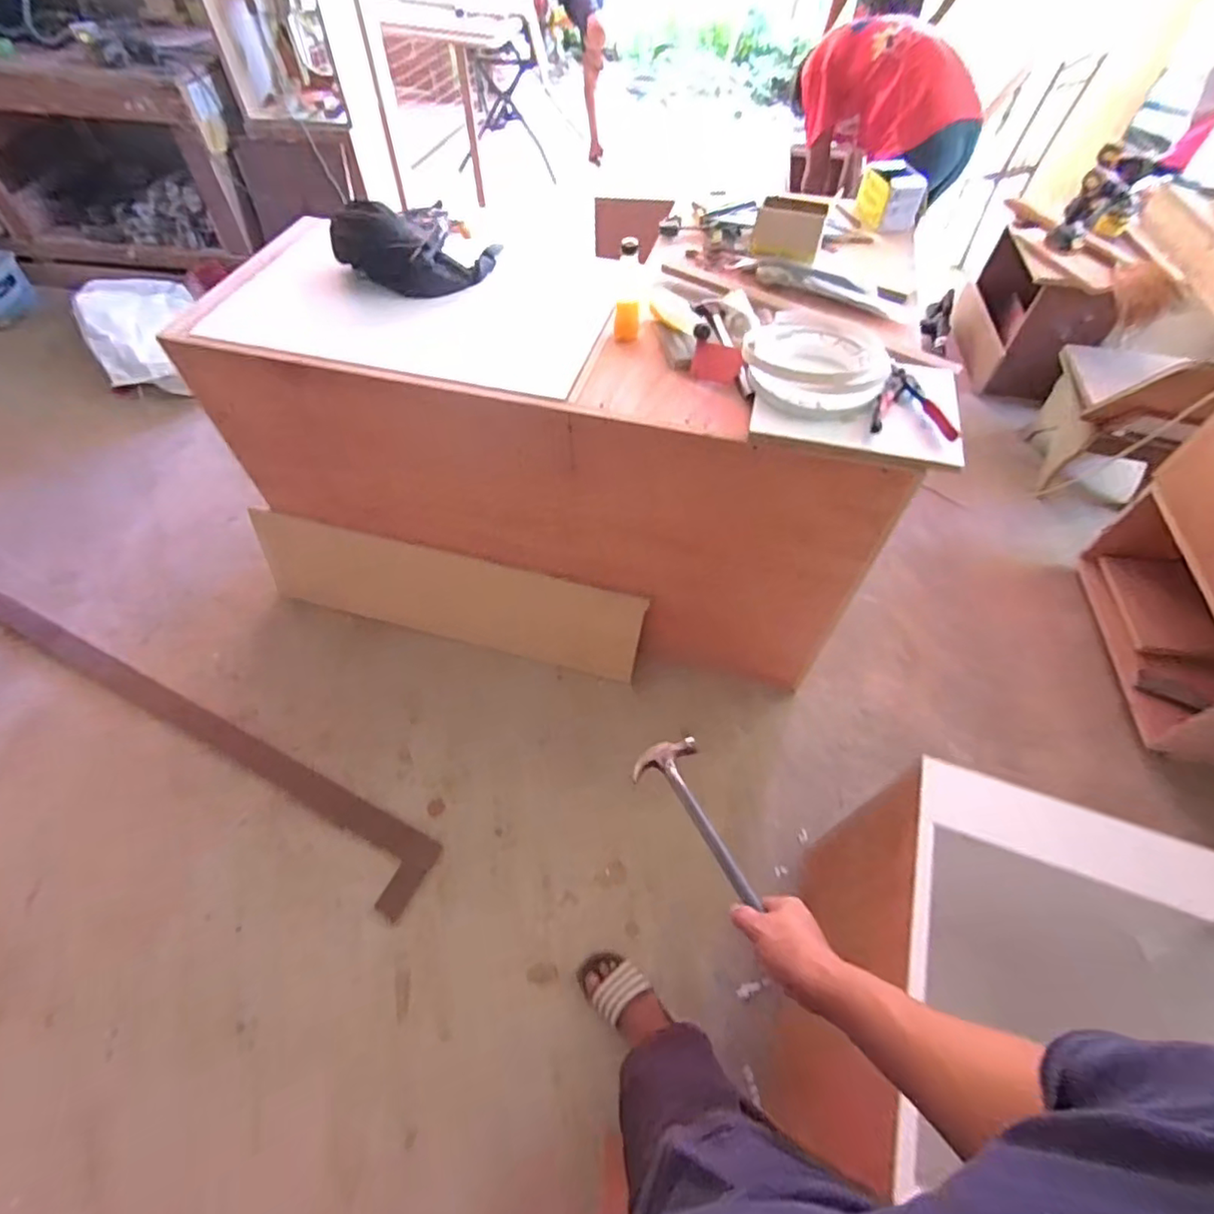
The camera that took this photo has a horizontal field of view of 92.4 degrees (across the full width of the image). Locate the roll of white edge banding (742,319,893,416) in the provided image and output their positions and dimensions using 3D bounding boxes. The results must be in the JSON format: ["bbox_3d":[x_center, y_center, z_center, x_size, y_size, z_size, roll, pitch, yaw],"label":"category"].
[{"bbox_3d":[0.374,-0.438,1.046,0.241,0.060,0.249,1,56,-1],"label":"roll of white edge banding"}]

